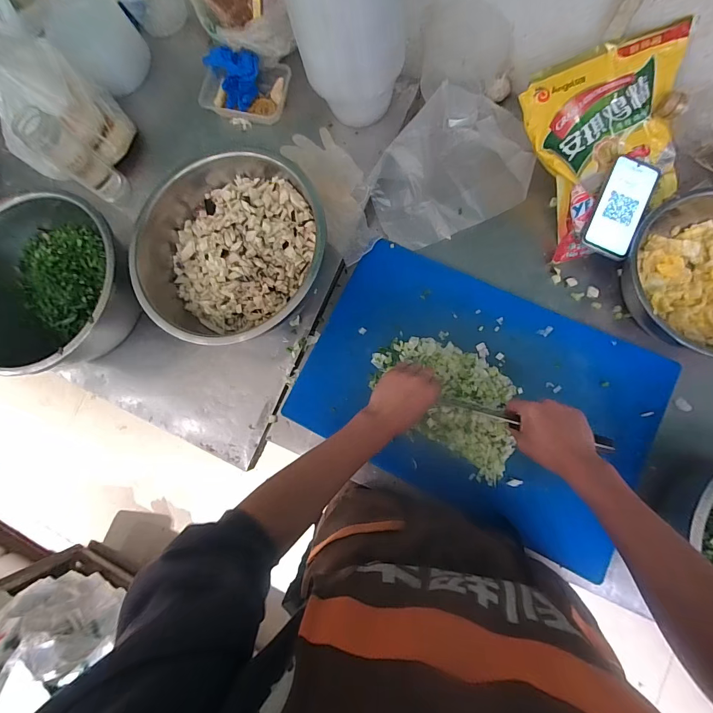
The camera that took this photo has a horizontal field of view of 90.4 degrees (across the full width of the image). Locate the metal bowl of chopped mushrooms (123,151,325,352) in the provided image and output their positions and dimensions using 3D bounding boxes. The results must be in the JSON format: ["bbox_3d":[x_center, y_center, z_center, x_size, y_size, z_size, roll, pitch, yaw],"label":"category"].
[{"bbox_3d":[-0.207,-0.195,0.600,0.304,0.125,0.276,-23,82,5],"label":"metal bowl of chopped mushrooms"}]

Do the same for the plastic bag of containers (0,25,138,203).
[{"bbox_3d":[-0.551,-0.454,0.655,0.193,0.217,0.205,24,88,10],"label":"plastic bag of containers"}]

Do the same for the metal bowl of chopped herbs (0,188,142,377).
[{"bbox_3d":[-0.521,-0.126,0.629,0.294,0.145,0.284,-1,84,8],"label":"metal bowl of chopped herbs"}]

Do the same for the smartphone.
[{"bbox_3d":[0.432,-0.244,0.576,0.075,0.013,0.165,25,88,6],"label":"smartphone"}]

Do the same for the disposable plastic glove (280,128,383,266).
[{"bbox_3d":[-0.039,-0.302,0.633,0.109,0.039,0.276,-27,81,5],"label":"disposable plastic glove"}]

